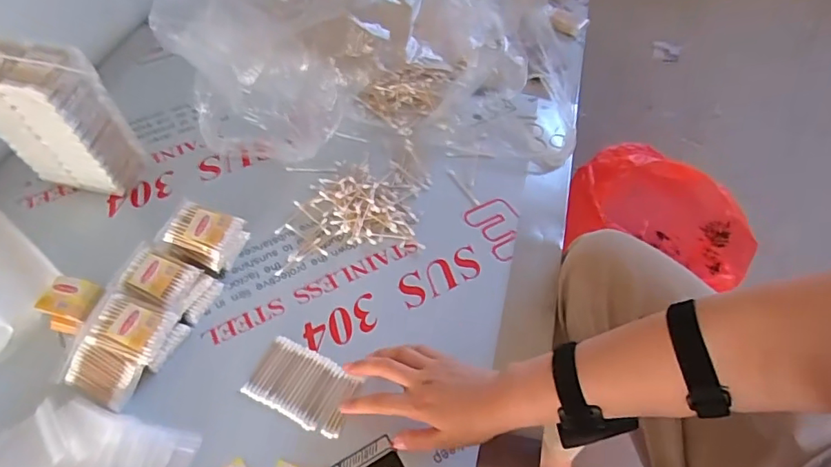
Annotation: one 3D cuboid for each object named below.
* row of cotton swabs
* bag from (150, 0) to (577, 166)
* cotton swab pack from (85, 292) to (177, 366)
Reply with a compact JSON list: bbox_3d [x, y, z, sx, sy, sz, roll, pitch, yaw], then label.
[{"bbox_3d":[-0.118,0.160,0.563,0.111,0.007,0.072,24,56,13],"label":"row of cotton swabs"},{"bbox_3d":[-0.043,-0.281,0.769,0.551,0.202,0.356,-5,55,-7],"label":"bag"},{"bbox_3d":[-0.297,0.097,0.554,0.073,0.016,0.057,14,54,9],"label":"cotton swab pack"}]

